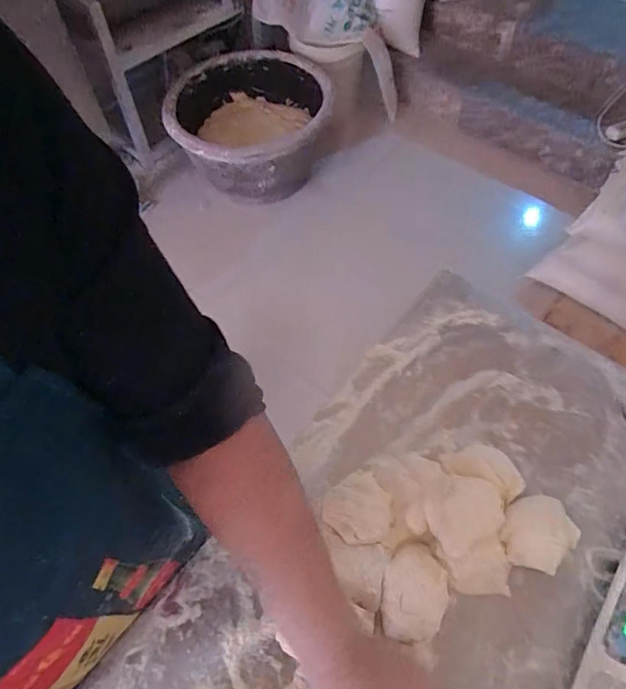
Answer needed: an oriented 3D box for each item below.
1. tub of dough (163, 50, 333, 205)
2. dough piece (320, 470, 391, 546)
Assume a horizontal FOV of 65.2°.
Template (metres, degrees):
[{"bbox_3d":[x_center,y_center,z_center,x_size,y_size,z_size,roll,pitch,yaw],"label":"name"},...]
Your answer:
[{"bbox_3d":[-0.220,-0.779,1.749,0.544,0.298,0.562,-1,59,1],"label":"tub of dough"},{"bbox_3d":[0.044,0.158,0.468,0.064,0.030,0.062,-34,64,-18],"label":"dough piece"}]

